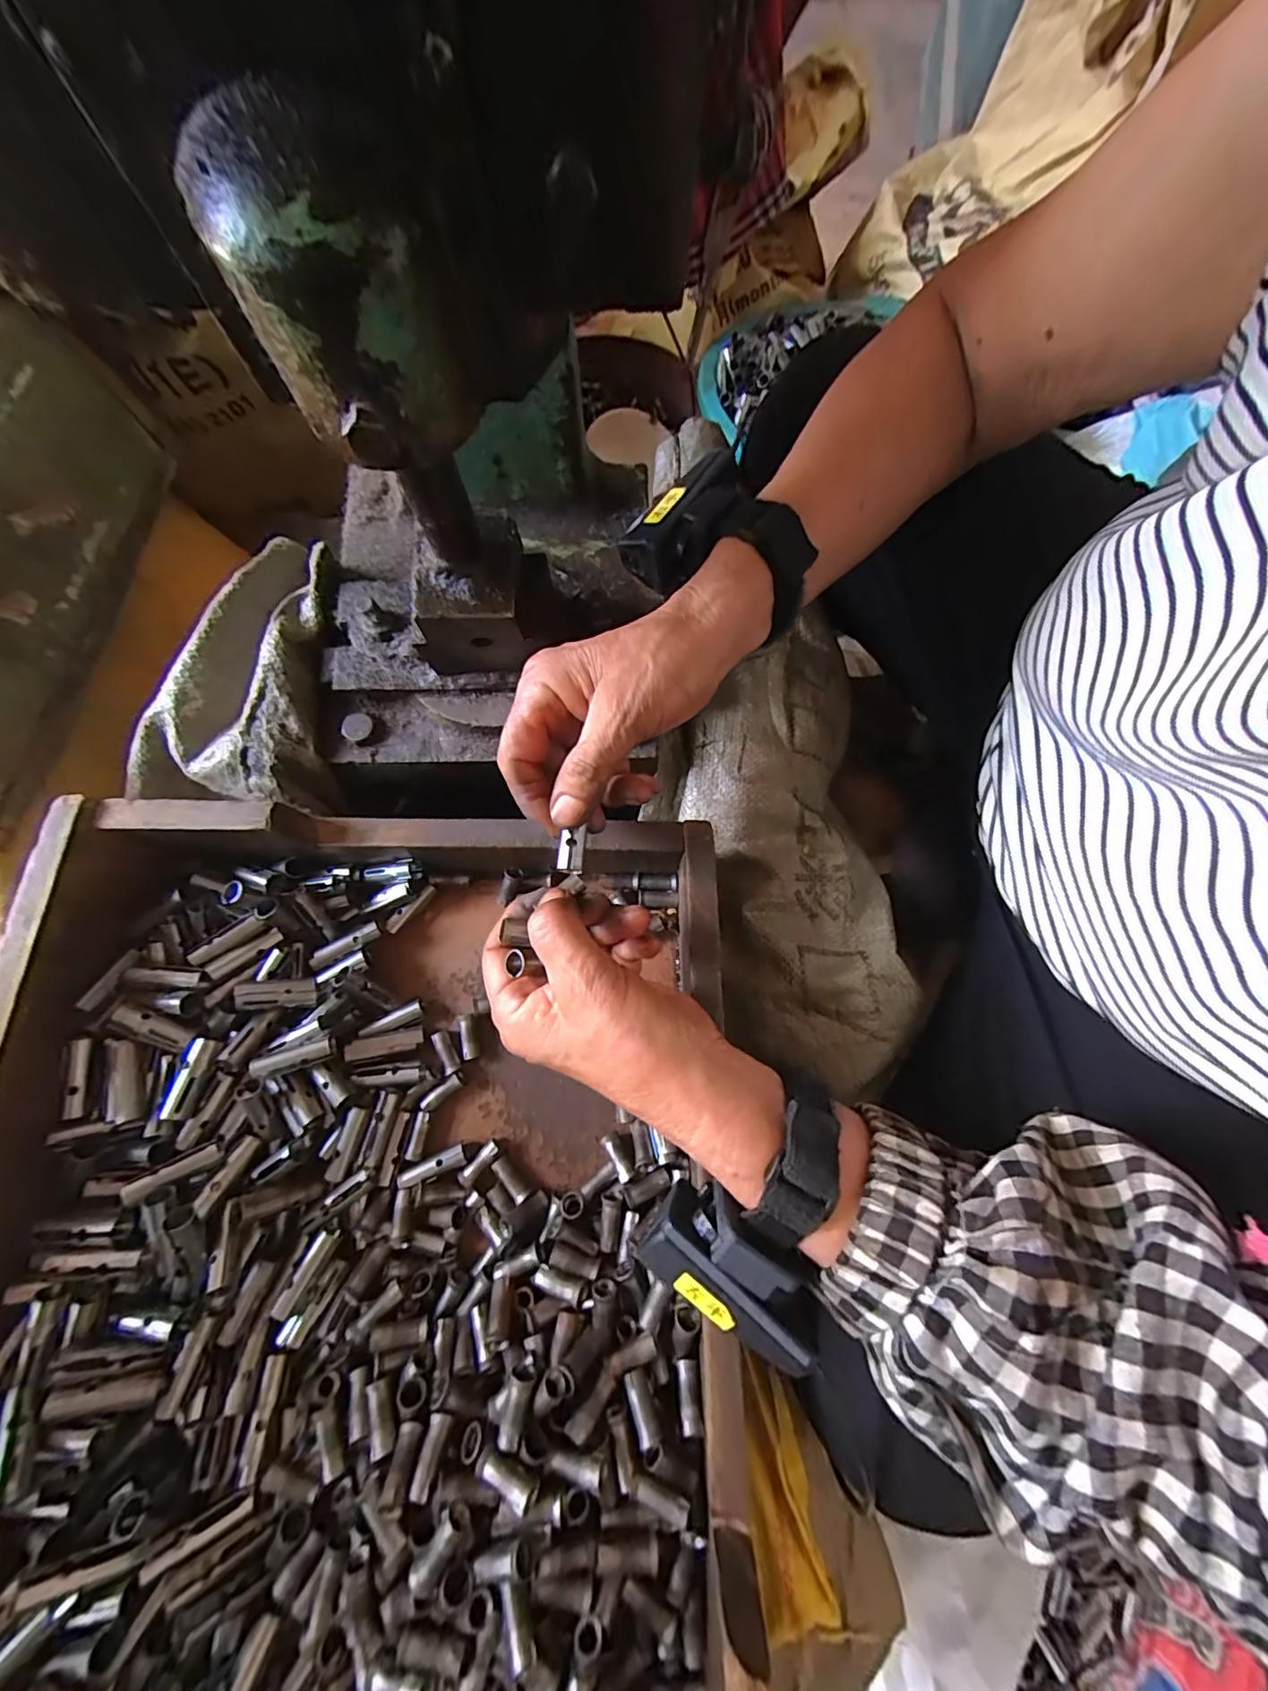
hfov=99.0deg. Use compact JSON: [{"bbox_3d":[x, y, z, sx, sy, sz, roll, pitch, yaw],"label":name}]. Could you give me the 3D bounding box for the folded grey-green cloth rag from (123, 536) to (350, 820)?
[{"bbox_3d":[-0.250,-0.110,0.343,0.120,0.044,0.168,3,77,1],"label":"folded grey-green cloth rag"}]

